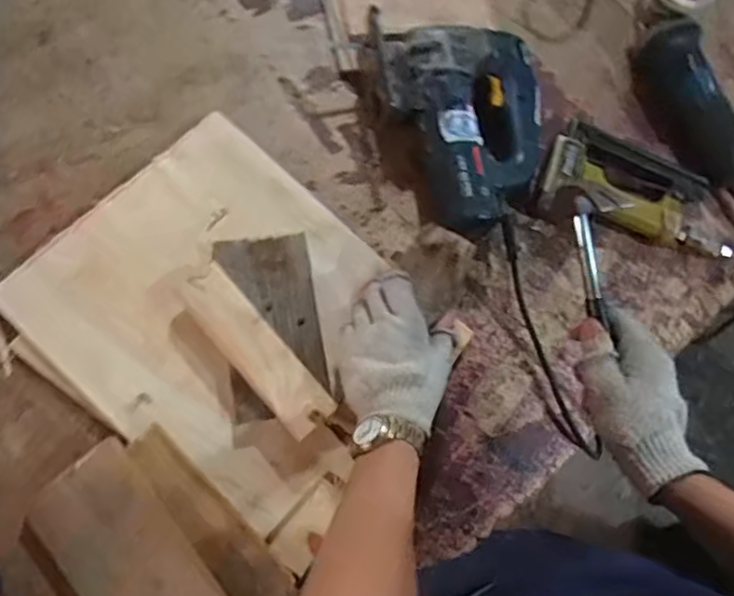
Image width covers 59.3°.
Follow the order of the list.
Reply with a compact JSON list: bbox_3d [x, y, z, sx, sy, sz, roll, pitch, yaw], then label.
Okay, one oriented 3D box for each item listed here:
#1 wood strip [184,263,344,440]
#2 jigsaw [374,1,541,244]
[{"bbox_3d":[-0.103,0.048,0.594,0.051,0.015,0.175,-42,82,-4],"label":"wood strip"},{"bbox_3d":[0.106,-0.186,0.708,0.197,0.065,0.245,0,73,-10],"label":"jigsaw"}]

